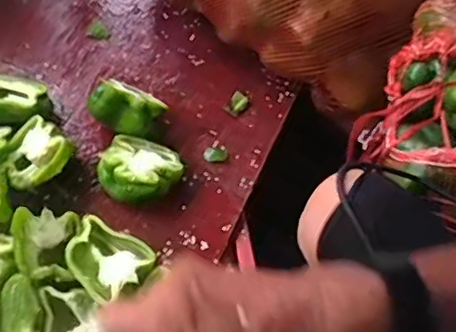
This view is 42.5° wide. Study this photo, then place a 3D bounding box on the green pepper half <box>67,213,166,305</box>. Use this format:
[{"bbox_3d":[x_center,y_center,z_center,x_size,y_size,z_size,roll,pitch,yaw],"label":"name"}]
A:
[{"bbox_3d":[-0.132,0.107,0.639,0.102,0.044,0.077,31,62,21],"label":"green pepper half"}]

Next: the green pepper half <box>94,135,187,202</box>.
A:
[{"bbox_3d":[-0.102,0.003,0.698,0.099,0.047,0.085,-1,56,1],"label":"green pepper half"}]

